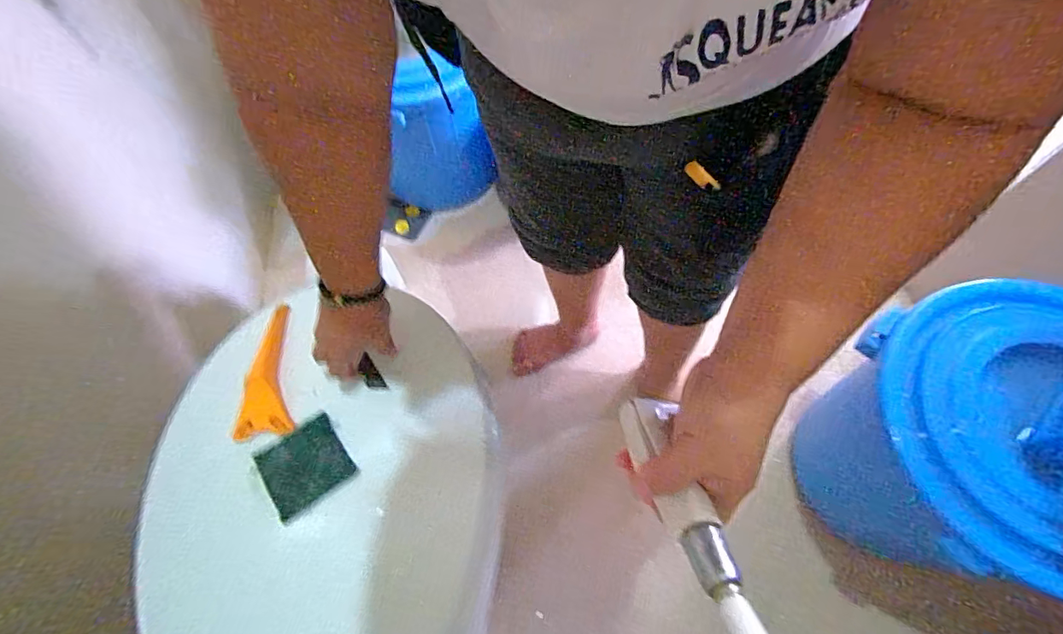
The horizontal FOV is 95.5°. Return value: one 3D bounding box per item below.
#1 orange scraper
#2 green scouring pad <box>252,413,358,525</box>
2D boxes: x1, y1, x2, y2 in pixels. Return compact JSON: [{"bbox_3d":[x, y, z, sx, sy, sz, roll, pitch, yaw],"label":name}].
[{"bbox_3d":[-0.278,0.053,0.526,0.056,0.014,0.156,-1,64,3],"label":"orange scraper"},{"bbox_3d":[-0.226,0.146,0.479,0.076,0.011,0.078,-35,67,-12],"label":"green scouring pad"}]

